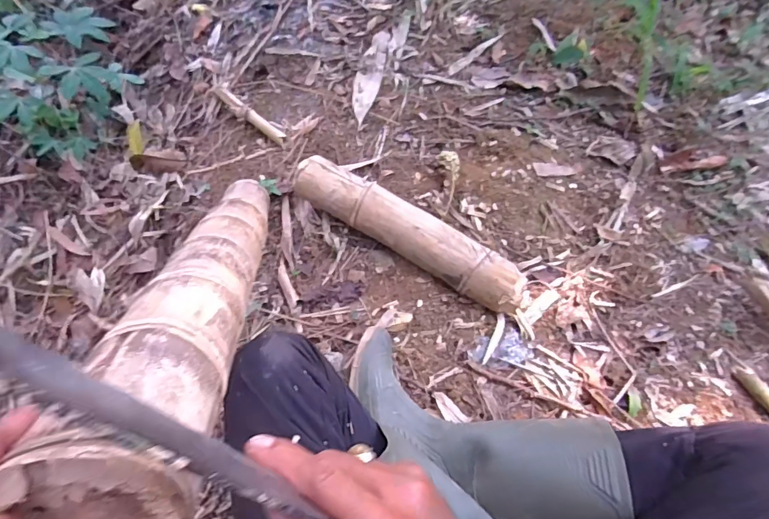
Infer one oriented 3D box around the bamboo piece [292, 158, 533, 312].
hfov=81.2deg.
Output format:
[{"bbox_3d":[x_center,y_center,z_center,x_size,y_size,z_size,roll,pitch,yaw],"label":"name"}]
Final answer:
[{"bbox_3d":[0.039,-0.043,0.791,0.449,0.088,0.080,31,66,16],"label":"bamboo piece"}]

